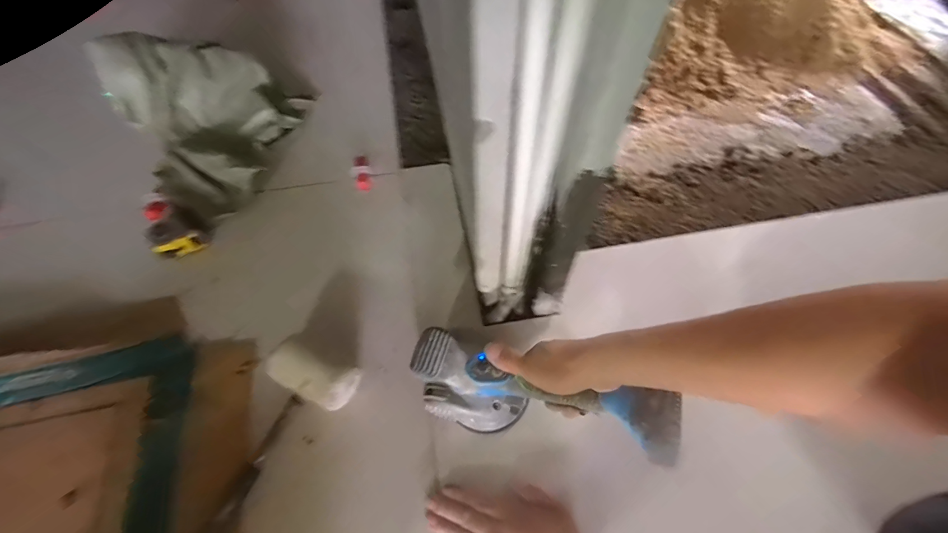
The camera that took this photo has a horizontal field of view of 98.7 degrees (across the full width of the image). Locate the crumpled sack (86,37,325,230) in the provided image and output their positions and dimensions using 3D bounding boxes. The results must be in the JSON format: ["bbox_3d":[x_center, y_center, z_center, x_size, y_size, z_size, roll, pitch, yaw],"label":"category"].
[{"bbox_3d":[-0.467,-0.279,0.761,0.309,0.185,0.333,-34,64,-18],"label":"crumpled sack"}]

